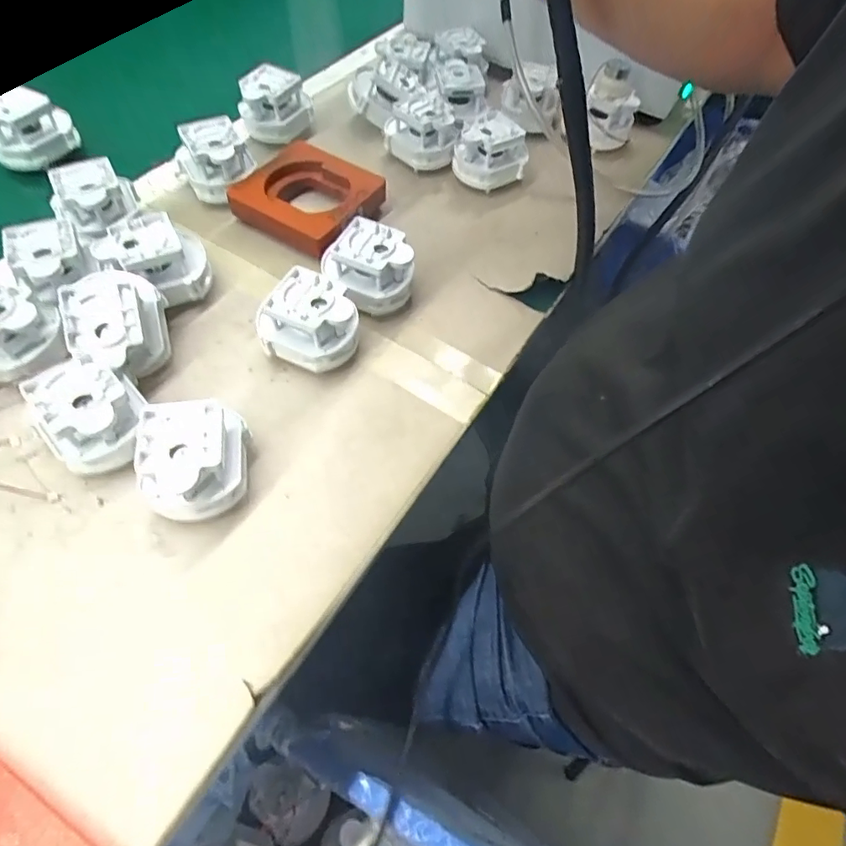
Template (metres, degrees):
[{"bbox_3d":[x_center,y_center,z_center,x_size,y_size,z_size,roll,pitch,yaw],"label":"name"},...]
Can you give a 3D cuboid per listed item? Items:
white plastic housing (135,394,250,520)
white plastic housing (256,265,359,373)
[{"bbox_3d":[-0.133,0.021,0.316,0.054,0.051,0.067,-1,58,-5],"label":"white plastic housing"},{"bbox_3d":[-0.077,-0.069,0.371,0.060,0.047,0.055,21,59,9],"label":"white plastic housing"}]

